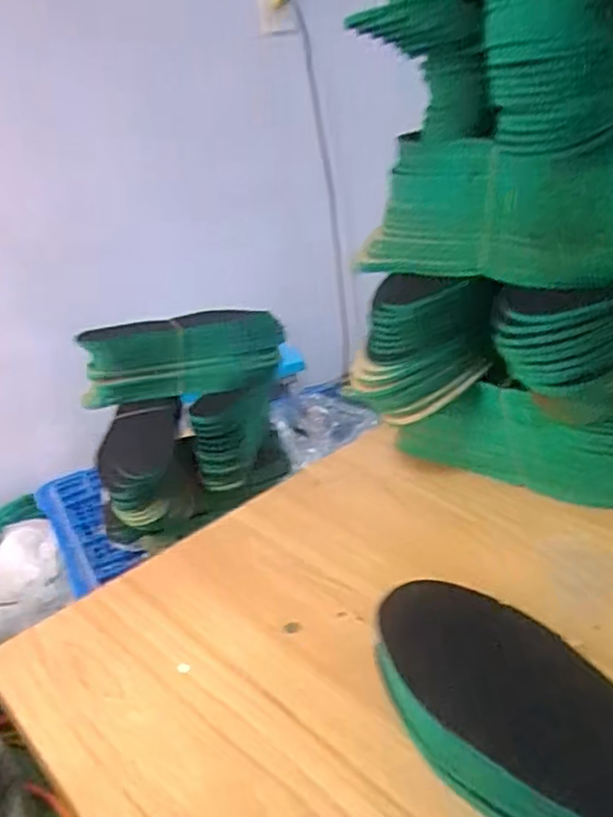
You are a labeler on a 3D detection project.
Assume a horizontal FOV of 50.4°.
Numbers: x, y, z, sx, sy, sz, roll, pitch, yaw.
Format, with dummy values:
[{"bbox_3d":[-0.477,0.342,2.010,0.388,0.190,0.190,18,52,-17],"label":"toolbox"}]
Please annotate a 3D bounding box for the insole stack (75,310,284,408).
[{"bbox_3d":[-0.168,-0.062,0.908,0.274,0.121,0.086,-14,25,-13],"label":"insole stack"}]

